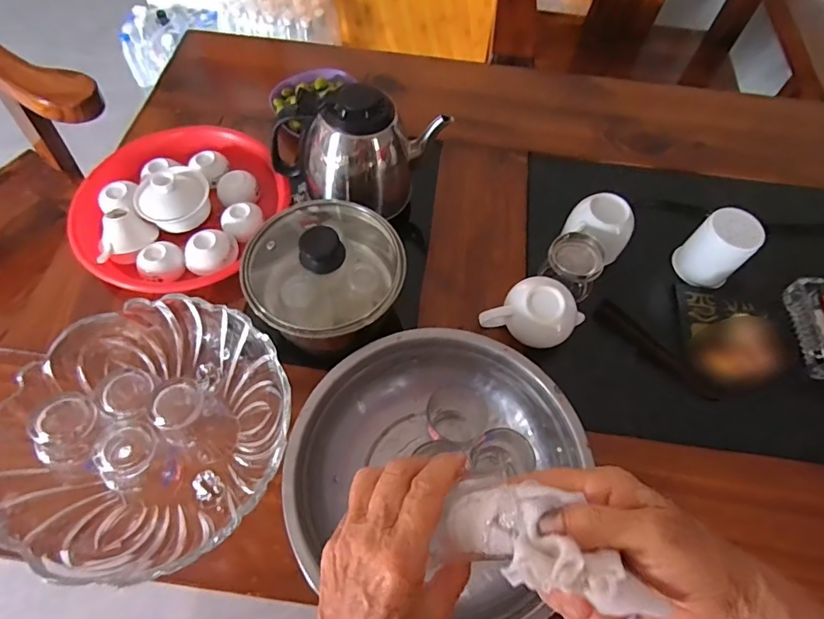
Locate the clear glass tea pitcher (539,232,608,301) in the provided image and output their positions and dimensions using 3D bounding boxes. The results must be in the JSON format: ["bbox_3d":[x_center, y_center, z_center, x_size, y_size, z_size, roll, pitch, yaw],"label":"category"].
[{"bbox_3d":[0.187,-0.049,0.571,0.064,0.060,0.059,32,65,14],"label":"clear glass tea pitcher"}]

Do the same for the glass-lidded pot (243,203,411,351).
[{"bbox_3d":[-0.094,-0.042,0.522,0.163,0.125,0.152,-24,65,-15],"label":"glass-lidded pot"}]

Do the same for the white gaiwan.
[{"bbox_3d":[-0.287,-0.136,0.586,0.084,0.056,0.068,-36,69,-20],"label":"white gaiwan"}]

